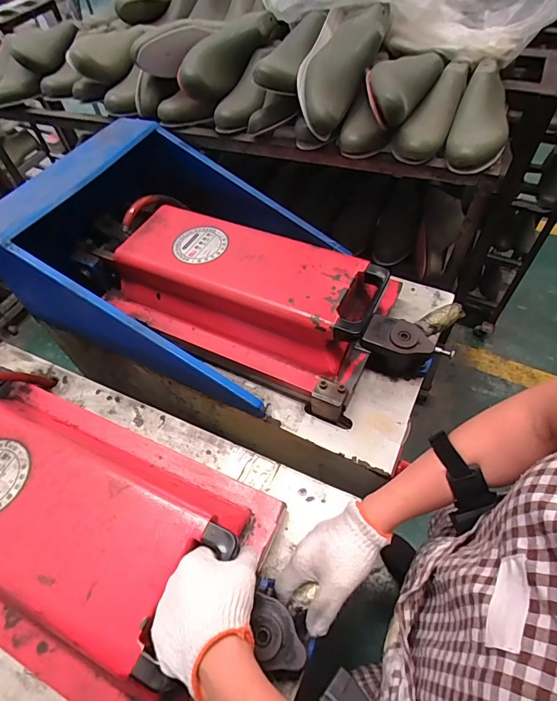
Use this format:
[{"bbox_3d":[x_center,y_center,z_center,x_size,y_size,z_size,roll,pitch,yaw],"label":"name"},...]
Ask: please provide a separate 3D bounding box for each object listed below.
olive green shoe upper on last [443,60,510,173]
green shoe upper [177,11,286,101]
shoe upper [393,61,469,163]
[{"bbox_3d":[0.356,-0.409,0.701,0.090,0.072,0.263,18,58,14],"label":"olive green shoe upper on last"},{"bbox_3d":[-0.085,-0.602,0.810,0.080,0.081,0.295,29,62,20],"label":"green shoe upper"},{"bbox_3d":[0.275,-0.430,0.717,0.079,0.072,0.238,21,59,16],"label":"shoe upper"}]

